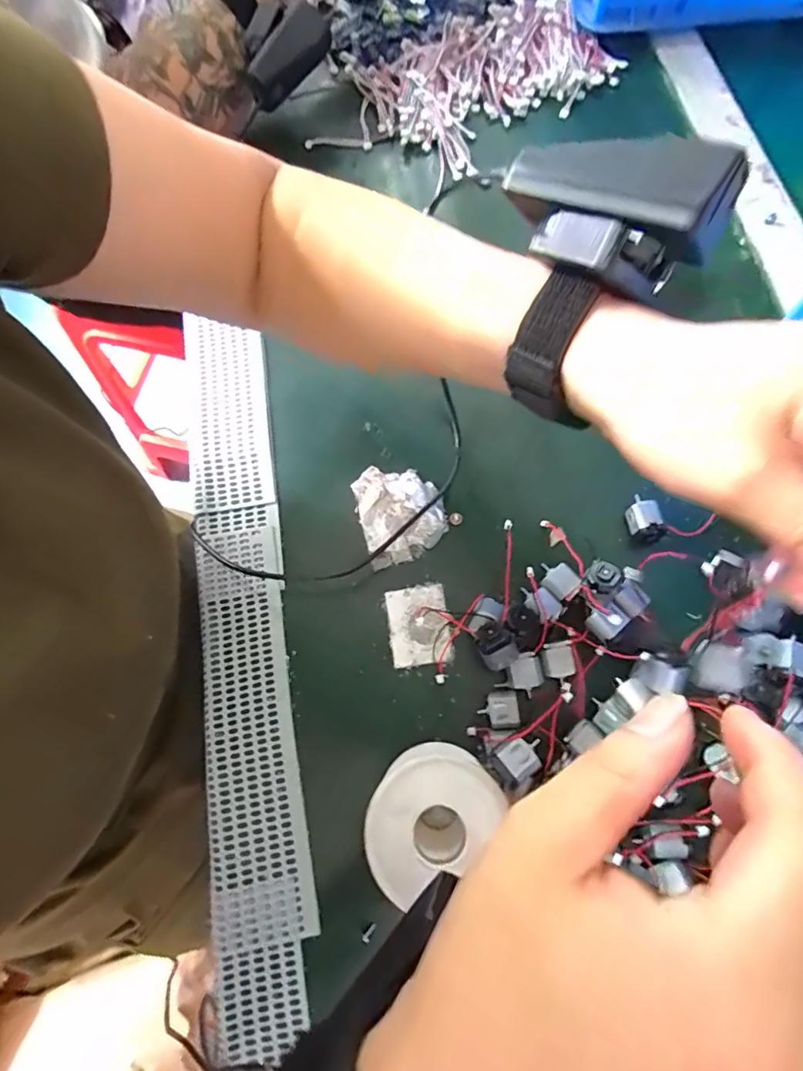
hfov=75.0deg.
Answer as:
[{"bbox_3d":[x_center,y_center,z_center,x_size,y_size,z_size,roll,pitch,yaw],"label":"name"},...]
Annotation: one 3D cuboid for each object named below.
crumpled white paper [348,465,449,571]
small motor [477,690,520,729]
[{"bbox_3d":[-0.001,-0.016,0.337,0.052,0.006,0.065,-16,71,-4],"label":"crumpled white paper"},{"bbox_3d":[0.054,0.096,0.288,0.020,0.009,0.019,-7,71,-2],"label":"small motor"}]

